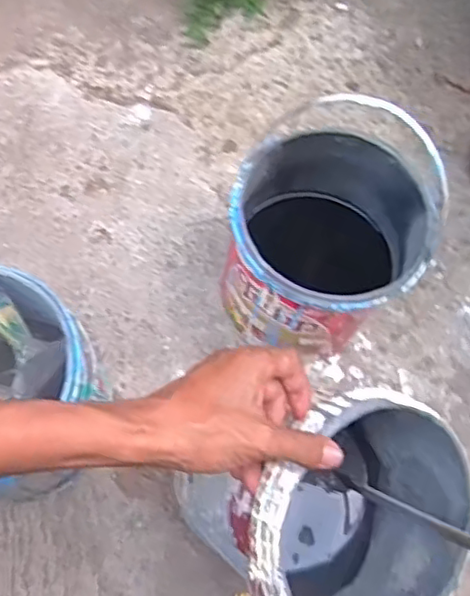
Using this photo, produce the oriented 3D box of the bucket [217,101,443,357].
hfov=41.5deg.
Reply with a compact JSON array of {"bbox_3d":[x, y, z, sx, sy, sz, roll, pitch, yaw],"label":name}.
[{"bbox_3d":[0.085,-0.059,0.599,0.177,0.272,0.178,1,67,-3],"label":"bucket"}]

